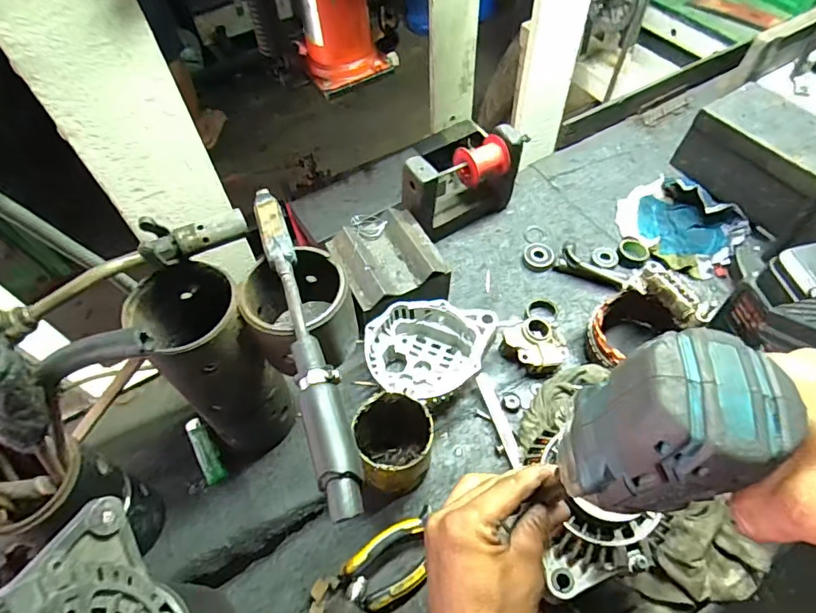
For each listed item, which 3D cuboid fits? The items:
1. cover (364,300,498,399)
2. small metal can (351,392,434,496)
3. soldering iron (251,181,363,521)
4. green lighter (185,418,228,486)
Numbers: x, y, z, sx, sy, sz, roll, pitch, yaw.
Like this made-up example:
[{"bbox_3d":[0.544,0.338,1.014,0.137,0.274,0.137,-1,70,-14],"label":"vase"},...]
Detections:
[{"bbox_3d":[0.022,0.056,0.566,0.130,0.070,0.118,20,59,15],"label":"cover"},{"bbox_3d":[-0.013,0.139,0.496,0.074,0.119,0.070,-1,56,2],"label":"small metal can"},{"bbox_3d":[-0.077,0.016,0.360,0.027,0.026,0.266,-16,57,-8],"label":"soldering iron"},{"bbox_3d":[-0.225,0.158,0.548,0.025,0.016,0.081,-27,59,-14],"label":"green lighter"}]

